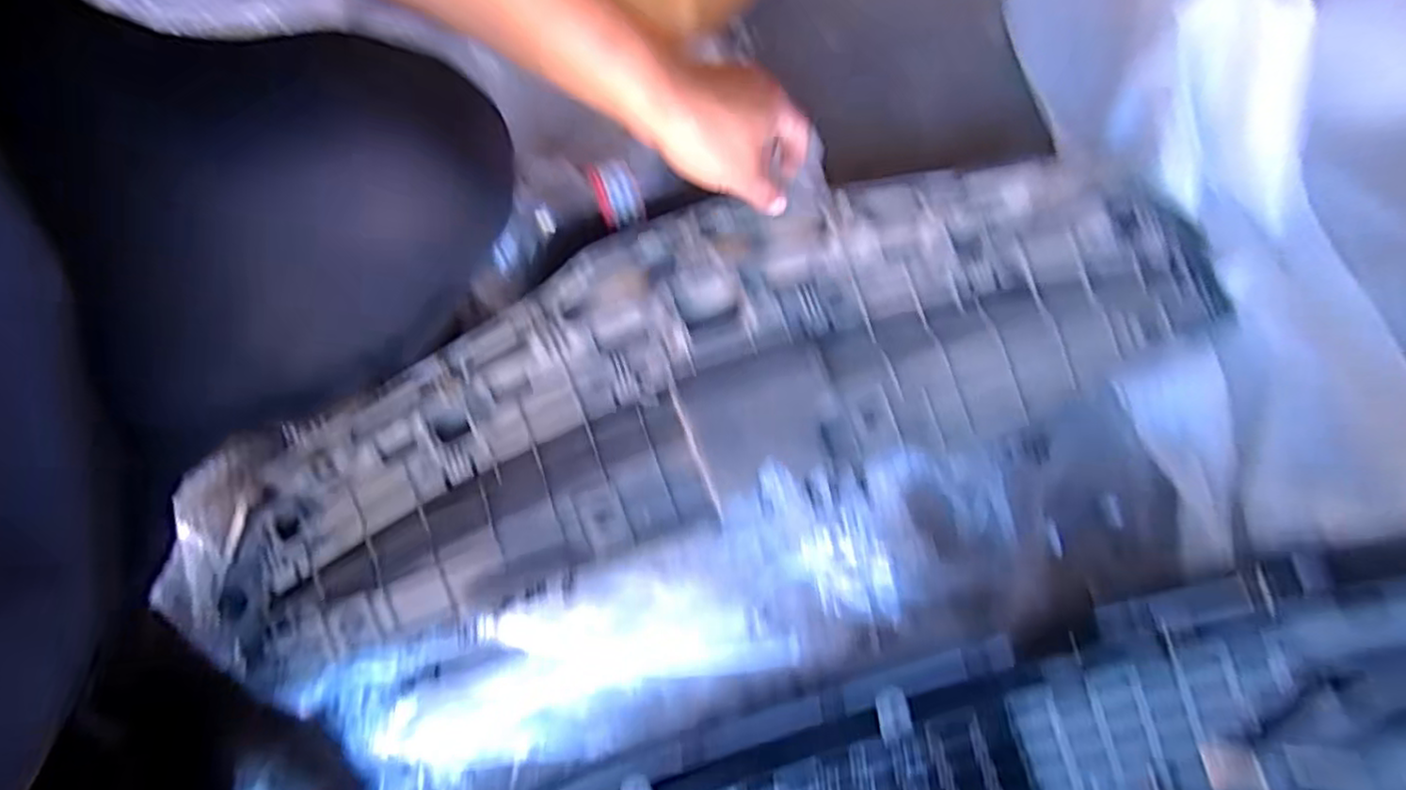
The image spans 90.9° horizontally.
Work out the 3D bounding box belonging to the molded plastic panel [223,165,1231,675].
[{"bbox_3d":[0.024,-0.017,0.624,0.937,0.056,0.254,-18,97,-5],"label":"molded plastic panel"}]

